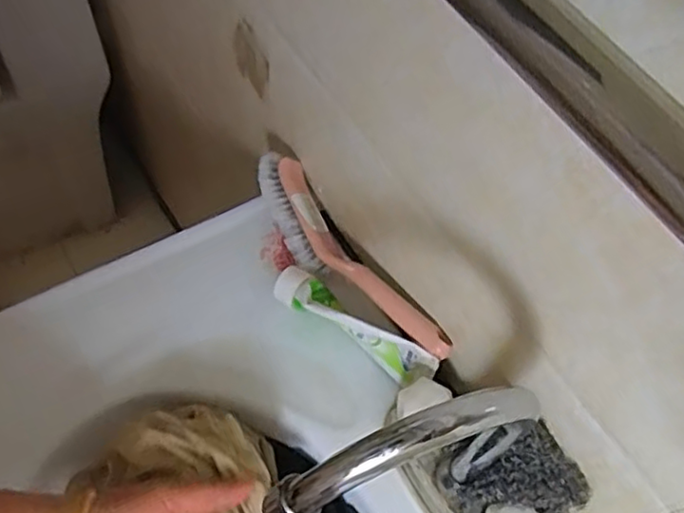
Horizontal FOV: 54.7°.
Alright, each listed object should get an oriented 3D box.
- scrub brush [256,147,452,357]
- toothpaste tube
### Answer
[{"bbox_3d":[-0.004,0.004,0.557,0.051,0.055,0.234,-29,67,-19],"label":"scrub brush"},{"bbox_3d":[0.010,0.054,0.532,0.145,0.044,0.029,33,63,13],"label":"toothpaste tube"}]

